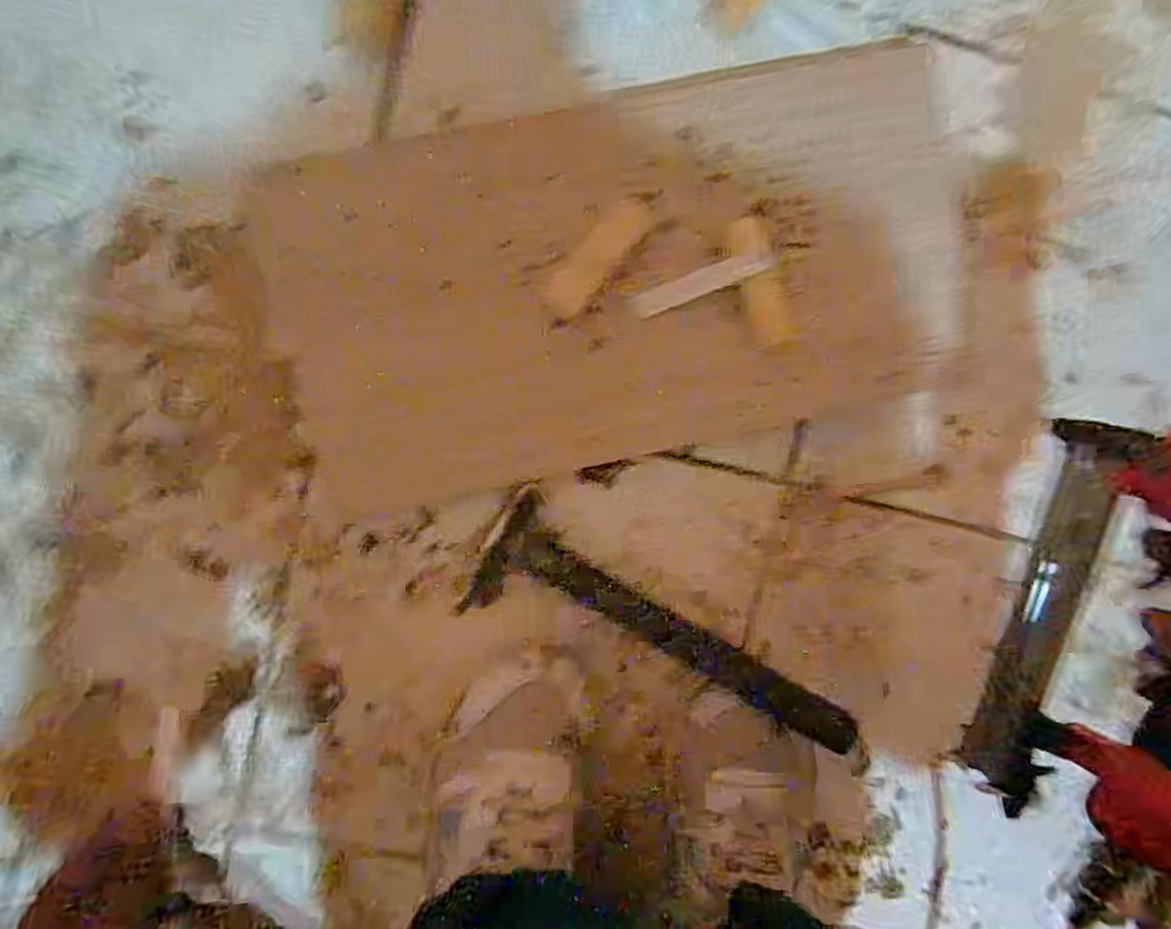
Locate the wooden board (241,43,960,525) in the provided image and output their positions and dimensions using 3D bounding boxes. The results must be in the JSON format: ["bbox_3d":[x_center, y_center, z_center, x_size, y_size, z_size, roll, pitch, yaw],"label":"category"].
[{"bbox_3d":[0.024,-0.112,0.435,0.417,0.020,0.214,-13,97,-4],"label":"wooden board"}]

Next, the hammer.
[{"bbox_3d":[0.041,0.106,0.449,0.233,0.037,0.087,28,92,-7],"label":"hammer"}]

